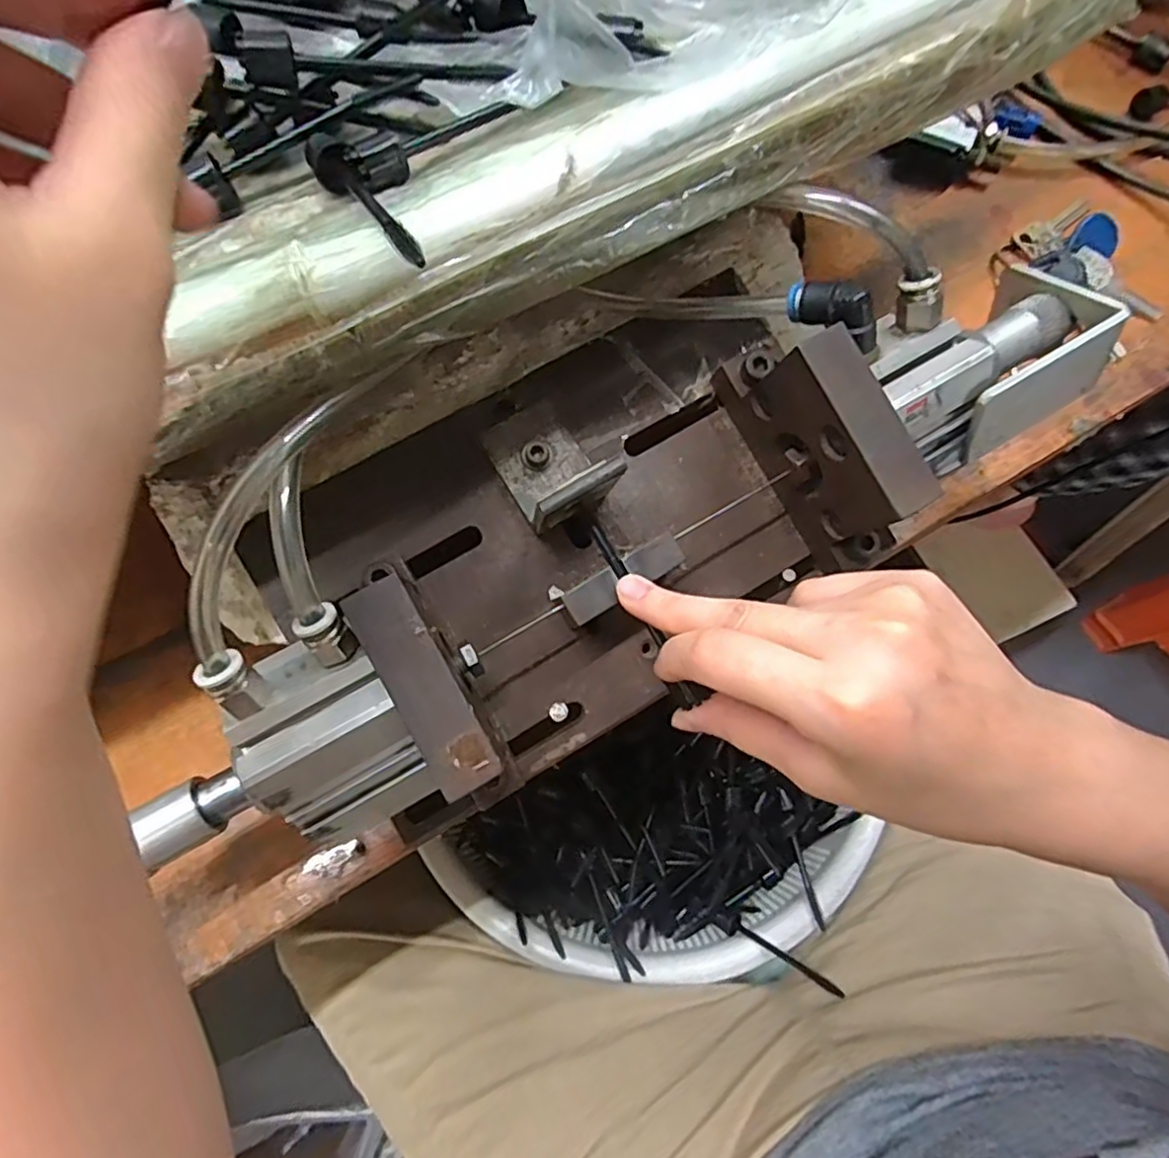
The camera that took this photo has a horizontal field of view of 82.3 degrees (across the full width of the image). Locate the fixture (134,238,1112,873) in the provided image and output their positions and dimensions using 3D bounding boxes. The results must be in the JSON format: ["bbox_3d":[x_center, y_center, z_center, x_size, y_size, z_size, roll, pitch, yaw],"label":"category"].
[{"bbox_3d":[0.015,-0.037,0.264,0.360,0.098,0.148,-29,71,-4],"label":"fixture"}]

